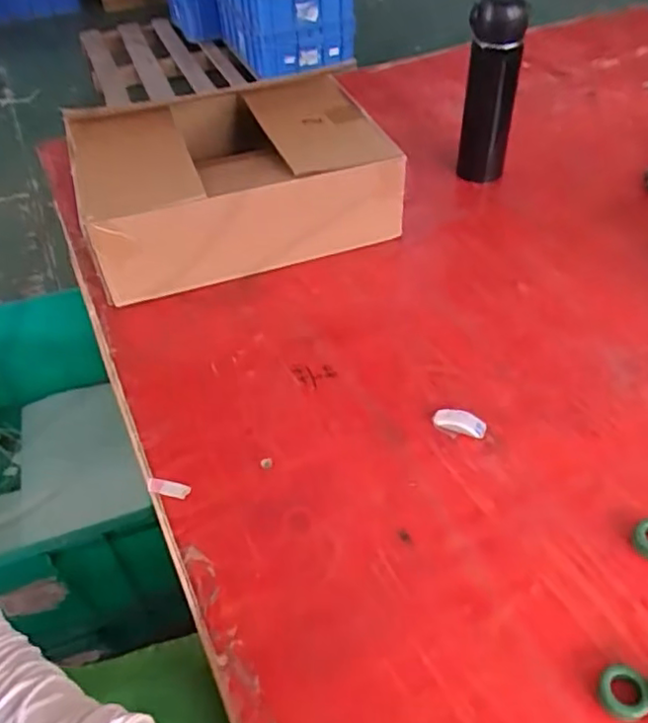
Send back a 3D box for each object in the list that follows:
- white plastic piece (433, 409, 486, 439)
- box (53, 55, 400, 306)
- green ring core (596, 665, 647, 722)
[{"bbox_3d":[0.119,0.053,0.570,0.045,0.012,0.016,14,47,18],"label":"white plastic piece"},{"bbox_3d":[-0.109,-0.219,0.772,0.335,0.120,0.246,-15,46,-12],"label":"box"},{"bbox_3d":[0.187,0.208,0.407,0.028,0.012,0.031,1,45,5],"label":"green ring core"}]

